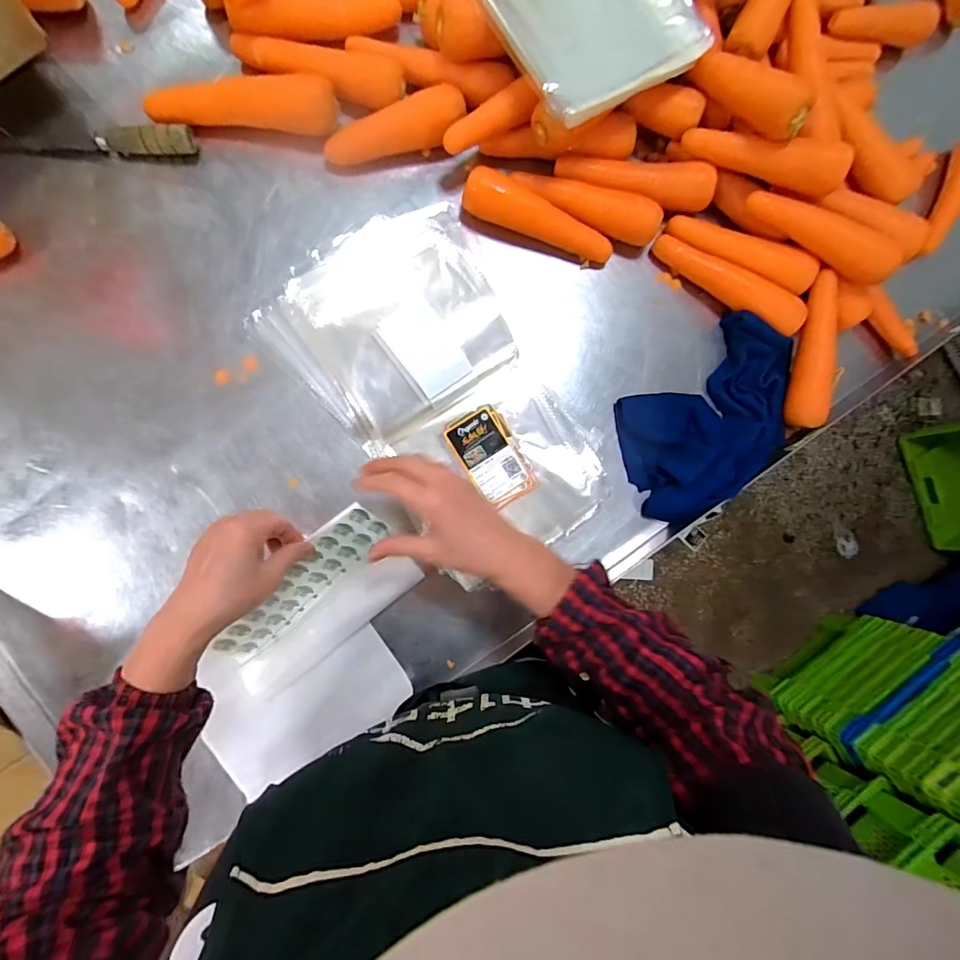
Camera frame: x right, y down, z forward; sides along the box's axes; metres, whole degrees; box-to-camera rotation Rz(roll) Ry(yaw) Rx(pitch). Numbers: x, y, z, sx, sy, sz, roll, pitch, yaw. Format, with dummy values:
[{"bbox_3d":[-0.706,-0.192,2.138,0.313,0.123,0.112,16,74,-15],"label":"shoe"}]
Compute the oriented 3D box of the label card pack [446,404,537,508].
[{"bbox_3d":[0.014,-0.028,0.541,0.068,0.009,0.113,-31,93,-7],"label":"label card pack"}]

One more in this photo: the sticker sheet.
[{"bbox_3d":[-0.174,0.127,0.486,0.212,0.023,0.125,-38,125,-2],"label":"sticker sheet"}]

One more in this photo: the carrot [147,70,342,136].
[{"bbox_3d":[-0.259,-0.406,0.511,0.198,0.046,0.042,-7,90,-8],"label":"carrot"}]

